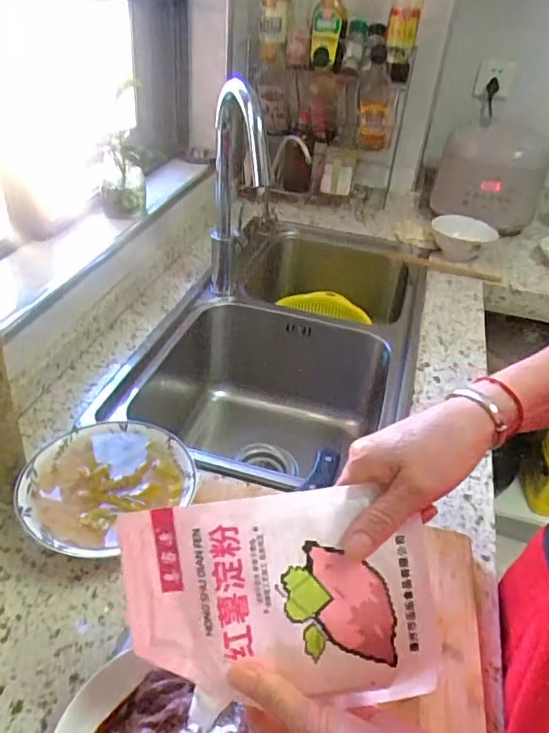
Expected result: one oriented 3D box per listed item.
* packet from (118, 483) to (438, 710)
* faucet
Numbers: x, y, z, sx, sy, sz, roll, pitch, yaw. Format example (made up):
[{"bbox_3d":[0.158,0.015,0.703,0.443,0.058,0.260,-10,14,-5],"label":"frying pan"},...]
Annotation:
[{"bbox_3d":[0.002,0.149,0.355,0.192,0.135,0.013,-6,0,2],"label":"packet"},{"bbox_3d":[-0.065,-0.256,0.869,0.053,0.354,0.230,-3,38,-13],"label":"faucet"}]

